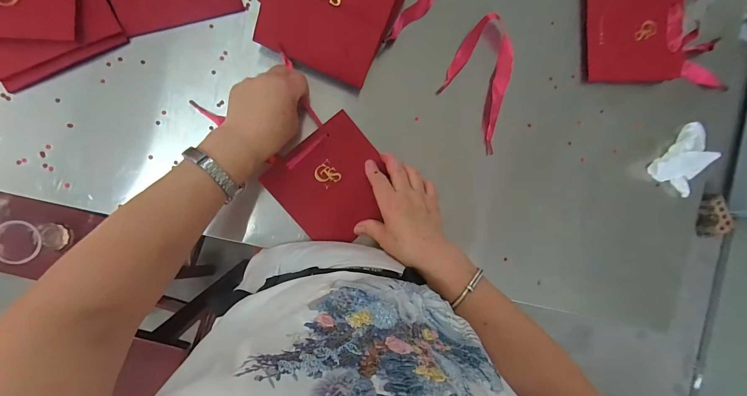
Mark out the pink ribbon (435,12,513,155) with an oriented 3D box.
[{"bbox_3d":[0.142,-0.162,0.439,0.089,0.026,0.178,13,90,-9],"label":"pink ribbon"}]

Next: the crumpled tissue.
[{"bbox_3d":[0.471,-0.067,0.481,0.072,0.033,0.104,29,88,-8],"label":"crumpled tissue"}]

